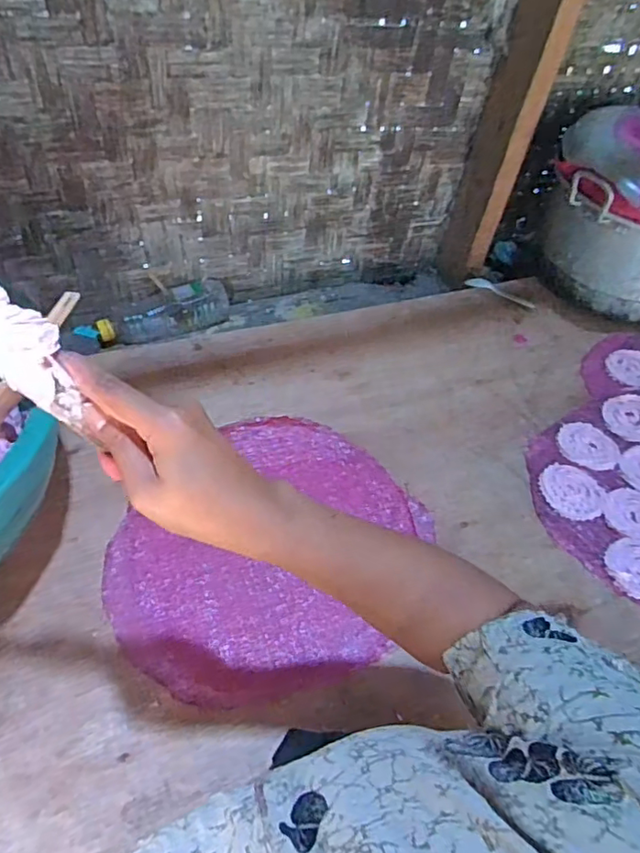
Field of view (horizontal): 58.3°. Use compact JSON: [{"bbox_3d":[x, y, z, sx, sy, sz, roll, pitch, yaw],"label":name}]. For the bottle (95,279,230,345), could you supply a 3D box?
[{"bbox_3d":[-0.275,-0.206,1.011,0.222,0.074,0.066,-18,54,-19],"label":"bottle"}]

